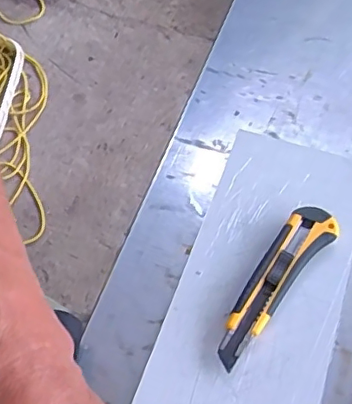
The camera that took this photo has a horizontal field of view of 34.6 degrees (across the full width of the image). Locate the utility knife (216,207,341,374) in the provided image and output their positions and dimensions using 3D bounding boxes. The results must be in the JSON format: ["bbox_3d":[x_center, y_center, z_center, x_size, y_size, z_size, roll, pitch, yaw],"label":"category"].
[{"bbox_3d":[0.083,0.070,0.479,0.040,0.020,0.158,31,64,17],"label":"utility knife"}]

